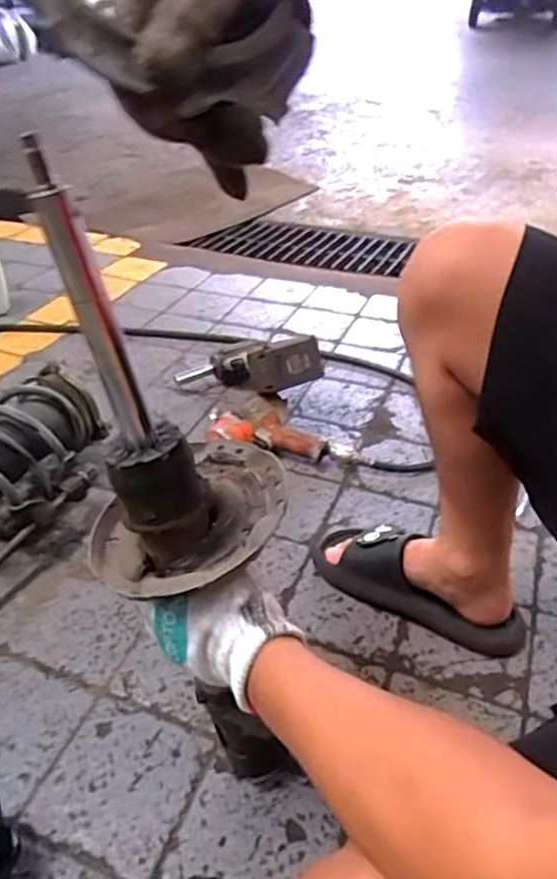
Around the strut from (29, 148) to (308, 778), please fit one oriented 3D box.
[{"bbox_3d":[-0.064,0.092,0.525,0.145,0.590,0.137,-33,35,-32],"label":"strut"}]

